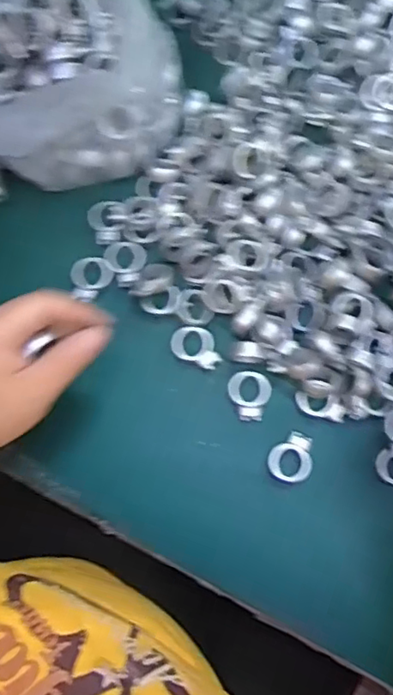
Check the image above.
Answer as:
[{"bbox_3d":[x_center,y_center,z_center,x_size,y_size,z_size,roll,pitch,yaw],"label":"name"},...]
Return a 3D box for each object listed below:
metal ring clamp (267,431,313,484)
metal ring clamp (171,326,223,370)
[{"bbox_3d":[0.065,0.076,0.391,0.029,0.008,0.034,19,76,5],"label":"metal ring clamp"},{"bbox_3d":[0.001,-0.001,0.410,0.038,0.004,0.025,22,77,6],"label":"metal ring clamp"}]

